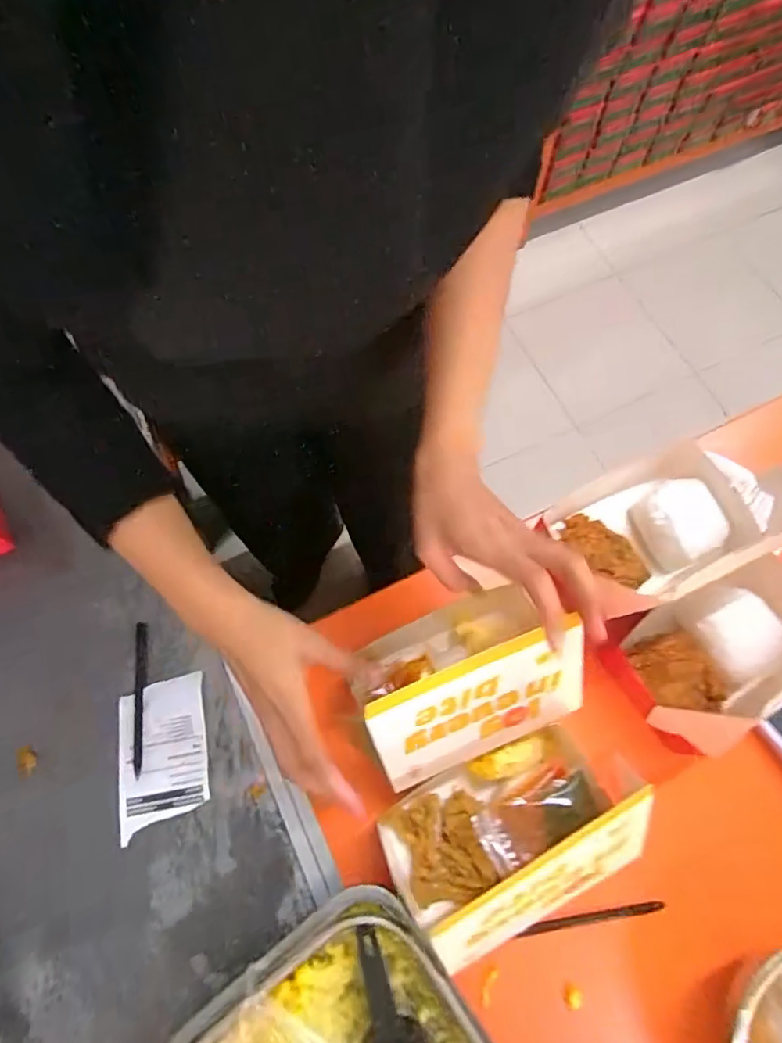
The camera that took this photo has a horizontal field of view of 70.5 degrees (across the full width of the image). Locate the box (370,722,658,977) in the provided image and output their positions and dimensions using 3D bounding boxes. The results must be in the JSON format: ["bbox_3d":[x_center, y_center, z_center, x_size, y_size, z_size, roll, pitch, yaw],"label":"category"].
[{"bbox_3d":[0.087,0.238,0.423,0.176,0.163,0.110,-18,72,-7],"label":"box"}]

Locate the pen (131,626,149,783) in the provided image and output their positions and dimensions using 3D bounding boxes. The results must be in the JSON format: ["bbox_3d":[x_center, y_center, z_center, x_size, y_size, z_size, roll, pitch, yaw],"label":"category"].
[{"bbox_3d":[-0.235,0.164,0.516,0.011,0.009,0.135,-6,71,-2],"label":"pen"}]

